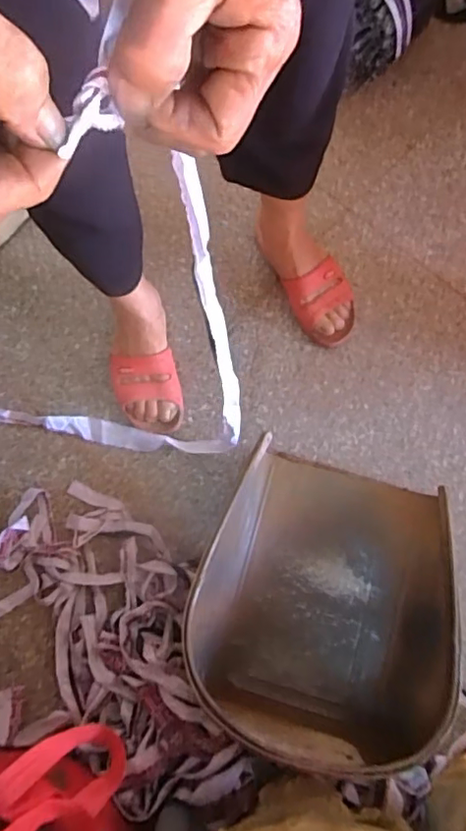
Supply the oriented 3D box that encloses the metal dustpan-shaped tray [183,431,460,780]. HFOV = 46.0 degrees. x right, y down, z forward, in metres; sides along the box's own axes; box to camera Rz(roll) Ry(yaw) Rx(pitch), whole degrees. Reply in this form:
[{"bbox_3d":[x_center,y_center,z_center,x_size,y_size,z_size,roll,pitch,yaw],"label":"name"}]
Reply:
[{"bbox_3d":[0.122,0.234,0.714,0.325,0.127,0.349,17,77,4],"label":"metal dustpan-shaped tray"}]

